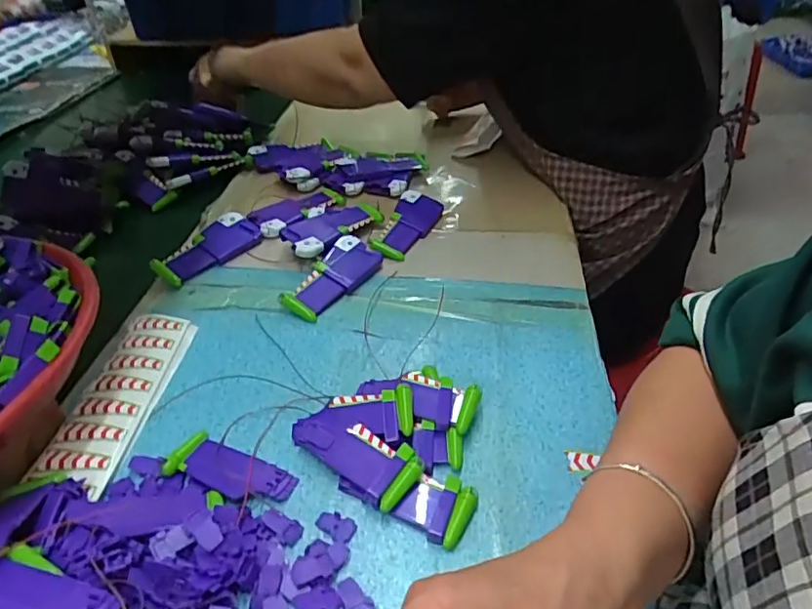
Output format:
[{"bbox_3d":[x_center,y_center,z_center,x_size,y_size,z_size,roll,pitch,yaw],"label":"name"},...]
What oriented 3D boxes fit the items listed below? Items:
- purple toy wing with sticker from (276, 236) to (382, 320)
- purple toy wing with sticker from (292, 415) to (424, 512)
[{"bbox_3d":[-0.073,-0.029,0.570,0.048,0.026,0.117,22,43,26],"label":"purple toy wing with sticker"},{"bbox_3d":[-0.038,0.104,0.407,0.101,0.019,0.040,27,45,31],"label":"purple toy wing with sticker"}]

